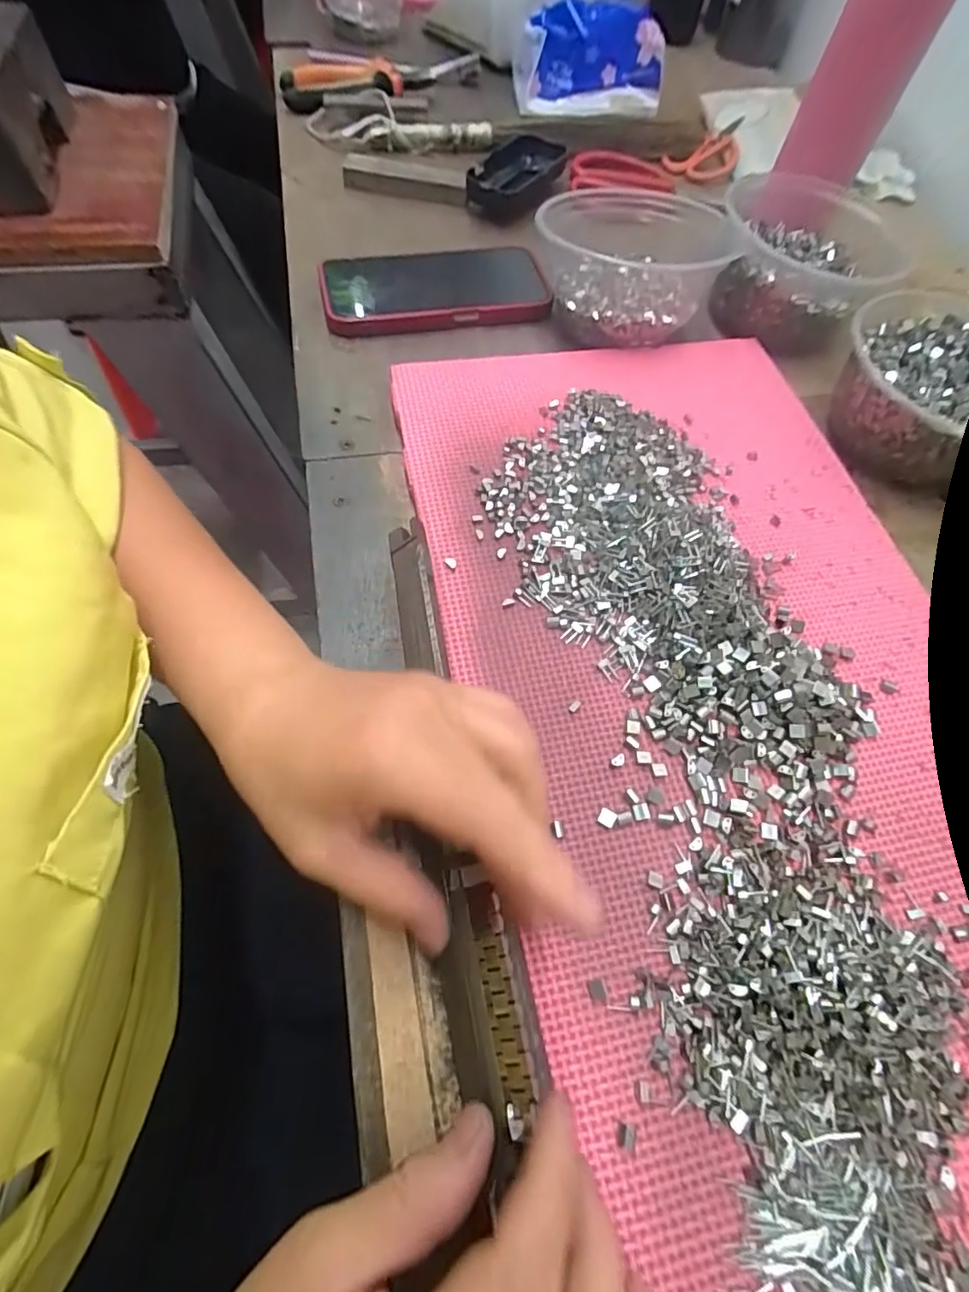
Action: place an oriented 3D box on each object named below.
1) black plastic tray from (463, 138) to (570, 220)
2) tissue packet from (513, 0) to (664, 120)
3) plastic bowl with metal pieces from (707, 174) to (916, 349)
[{"bbox_3d":[0.028,-0.428,0.495,0.057,0.030,0.102,32,67,14],"label":"black plastic tray"},{"bbox_3d":[0.111,-0.617,0.570,0.156,0.075,0.053,1,63,0],"label":"tissue packet"},{"bbox_3d":[0.234,-0.284,0.402,0.120,0.069,0.137,19,64,9],"label":"plastic bowl with metal pieces"}]

